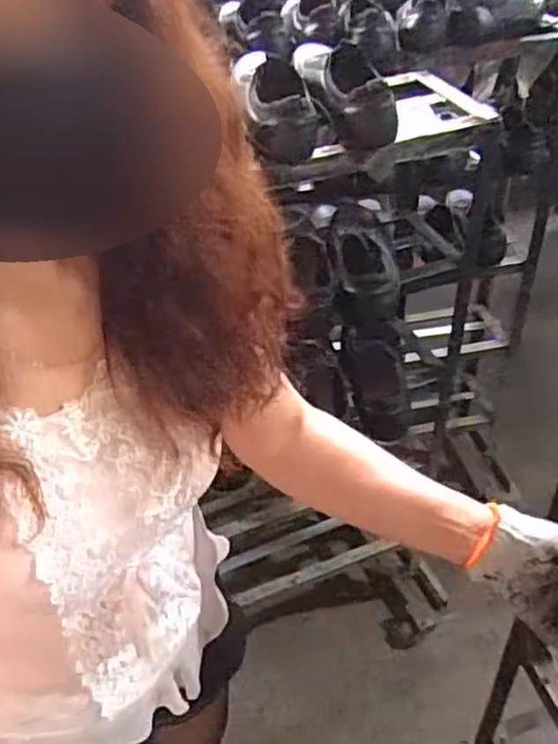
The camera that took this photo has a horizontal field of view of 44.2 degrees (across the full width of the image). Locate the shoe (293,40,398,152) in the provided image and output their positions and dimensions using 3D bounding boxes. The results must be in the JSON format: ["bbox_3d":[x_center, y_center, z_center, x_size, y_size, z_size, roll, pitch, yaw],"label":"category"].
[{"bbox_3d":[0.082,-0.388,0.937,0.094,0.083,0.255,-7,38,-5],"label":"shoe"}]

